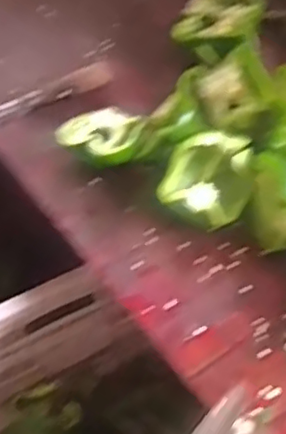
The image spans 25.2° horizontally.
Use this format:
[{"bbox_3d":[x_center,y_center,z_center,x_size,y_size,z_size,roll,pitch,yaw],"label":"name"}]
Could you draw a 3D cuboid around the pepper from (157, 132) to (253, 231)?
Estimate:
[{"bbox_3d":[0.067,-0.035,0.631,0.079,0.046,0.094,16,59,14],"label":"pepper"}]

